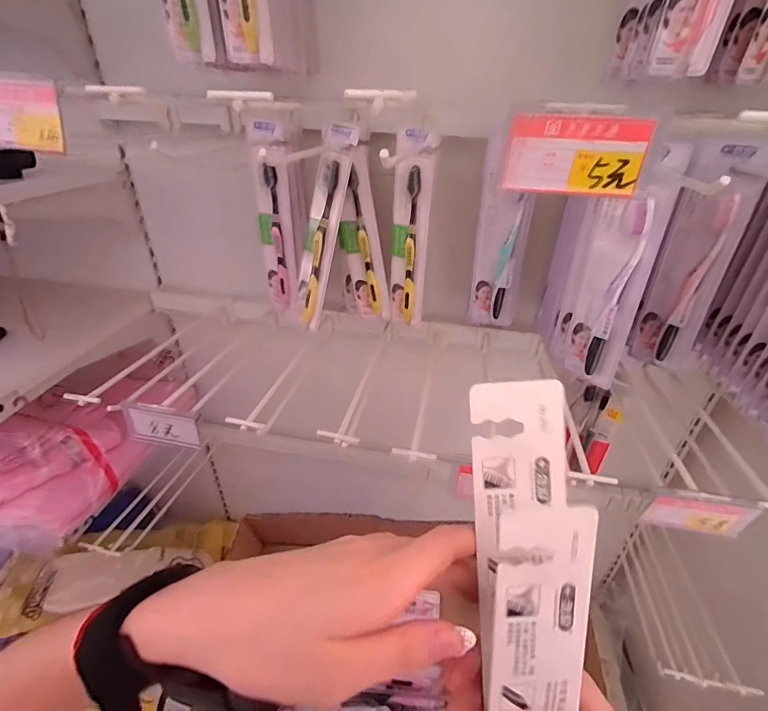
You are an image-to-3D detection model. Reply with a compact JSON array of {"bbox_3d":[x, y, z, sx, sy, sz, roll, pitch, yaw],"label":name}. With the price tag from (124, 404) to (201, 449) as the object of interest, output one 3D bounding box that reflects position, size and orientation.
[{"bbox_3d":[-0.219,0.071,0.416,0.075,0.045,0.008,9,25,3],"label":"price tag"}]

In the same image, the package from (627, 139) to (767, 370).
[{"bbox_3d":[0.312,-0.091,0.427,0.028,0.227,0.058,-9,35,-15],"label":"package"}]

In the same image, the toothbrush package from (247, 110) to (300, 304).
[{"bbox_3d":[-0.130,-0.161,0.509,0.043,0.218,0.030,-6,34,-11],"label":"toothbrush package"}]

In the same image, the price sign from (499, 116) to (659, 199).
[{"bbox_3d":[0.103,-0.107,0.226,0.070,0.037,0.004,8,34,7],"label":"price sign"}]

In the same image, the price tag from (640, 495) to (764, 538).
[{"bbox_3d":[0.264,0.132,0.349,0.079,0.039,0.009,12,33,0],"label":"price tag"}]

